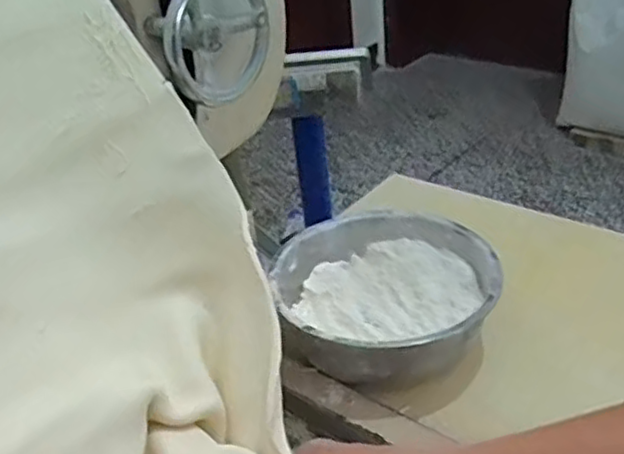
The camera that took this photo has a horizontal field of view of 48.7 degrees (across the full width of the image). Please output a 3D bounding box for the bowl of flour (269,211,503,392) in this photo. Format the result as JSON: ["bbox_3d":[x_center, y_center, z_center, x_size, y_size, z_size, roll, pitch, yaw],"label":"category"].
[{"bbox_3d":[0.074,0.075,0.702,0.210,0.088,0.220,-4,31,2],"label":"bowl of flour"}]

